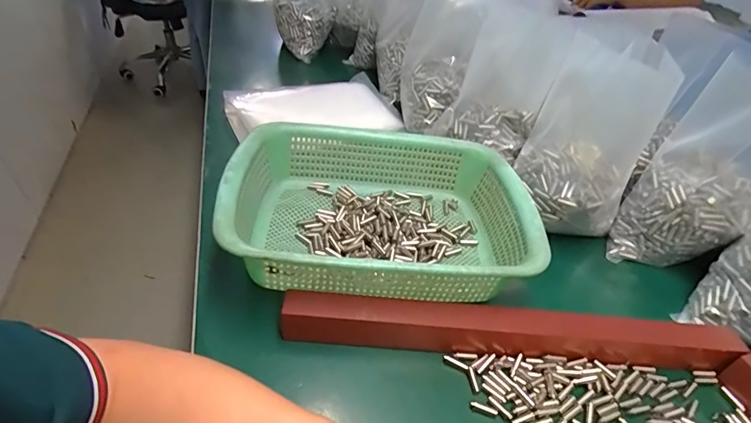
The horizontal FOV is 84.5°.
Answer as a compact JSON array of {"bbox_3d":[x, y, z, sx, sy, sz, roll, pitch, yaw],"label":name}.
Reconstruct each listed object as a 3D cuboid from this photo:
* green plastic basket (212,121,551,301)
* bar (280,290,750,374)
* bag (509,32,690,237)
[{"bbox_3d":[0.005,-0.005,0.432,0.291,0.081,0.227,-1,41,-8],"label":"green plastic basket"},{"bbox_3d":[0.118,0.102,0.360,0.387,0.039,0.031,4,41,-2],"label":"bar"},{"bbox_3d":[0.236,-0.077,0.463,0.122,0.190,0.111,25,44,21],"label":"bag"}]

